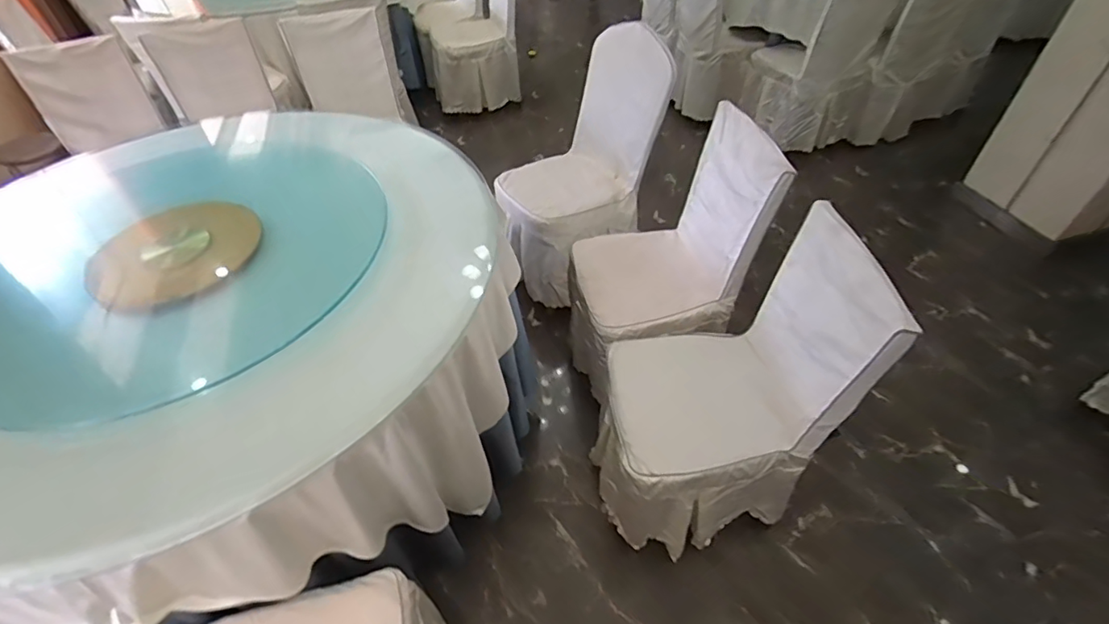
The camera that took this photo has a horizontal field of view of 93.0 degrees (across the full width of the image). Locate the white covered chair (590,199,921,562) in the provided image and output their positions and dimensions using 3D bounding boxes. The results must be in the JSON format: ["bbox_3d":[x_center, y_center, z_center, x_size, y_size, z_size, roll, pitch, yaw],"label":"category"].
[{"bbox_3d":[0.390,0.205,1.340,0.521,0.837,0.469,-9,48,-5],"label":"white covered chair"}]

